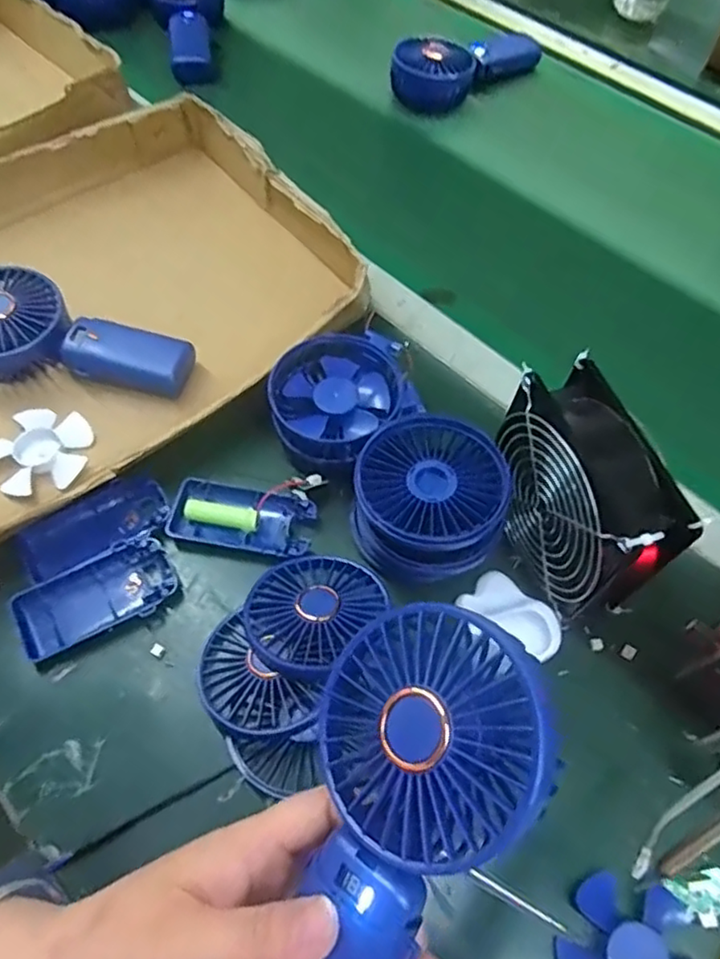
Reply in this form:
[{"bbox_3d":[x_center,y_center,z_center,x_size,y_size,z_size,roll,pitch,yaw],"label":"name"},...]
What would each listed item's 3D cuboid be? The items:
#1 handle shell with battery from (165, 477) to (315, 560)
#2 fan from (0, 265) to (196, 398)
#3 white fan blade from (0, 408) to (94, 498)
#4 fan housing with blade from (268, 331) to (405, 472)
[{"bbox_3d":[-0.078,0.025,0.430,0.092,0.015,0.046,10,60,4],"label":"handle shell with battery"},{"bbox_3d":[-0.220,-0.104,0.481,0.182,0.043,0.086,15,60,7],"label":"fan"},{"bbox_3d":[-0.227,-0.020,0.456,0.066,0.011,0.065,-1,60,-2],"label":"white fan blade"},{"bbox_3d":[-0.016,-0.053,0.455,0.085,0.048,0.096,33,64,16],"label":"fan housing with blade"}]

